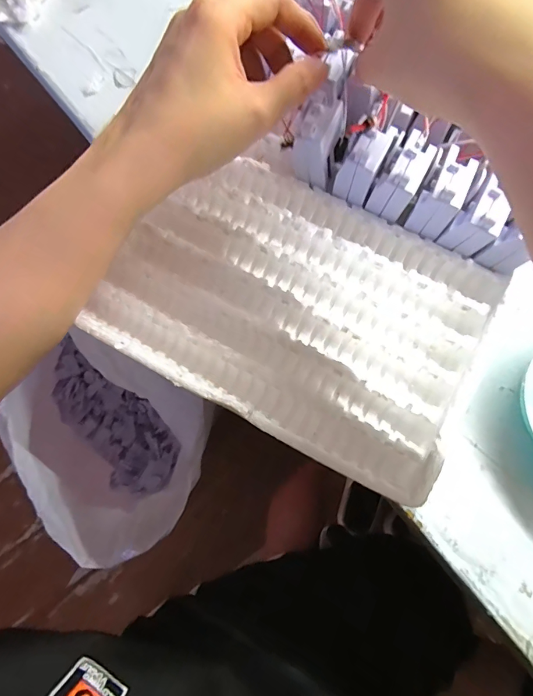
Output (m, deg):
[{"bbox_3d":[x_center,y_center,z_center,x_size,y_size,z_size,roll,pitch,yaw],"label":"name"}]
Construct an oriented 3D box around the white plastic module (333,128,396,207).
[{"bbox_3d":[0.063,-0.119,0.263,0.023,0.049,0.034,29,78,8],"label":"white plastic module"}]

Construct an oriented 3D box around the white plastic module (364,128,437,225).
[{"bbox_3d":[0.087,-0.108,0.261,0.023,0.049,0.037,31,78,9],"label":"white plastic module"}]

